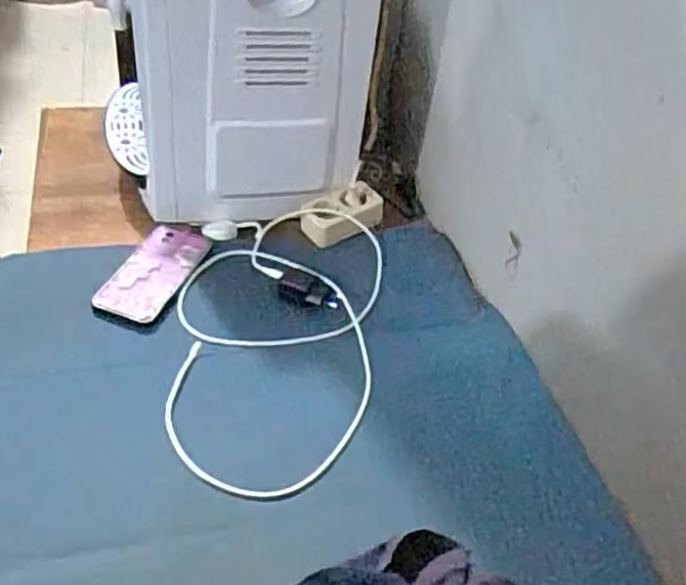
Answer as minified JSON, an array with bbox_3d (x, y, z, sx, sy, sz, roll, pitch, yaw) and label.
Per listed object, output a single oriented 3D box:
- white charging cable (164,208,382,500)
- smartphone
[{"bbox_3d":[-0.073,0.040,0.796,0.235,0.020,0.434,6,41,-3],"label":"white charging cable"},{"bbox_3d":[-0.228,-0.031,0.863,0.082,0.012,0.167,15,42,8],"label":"smartphone"}]

